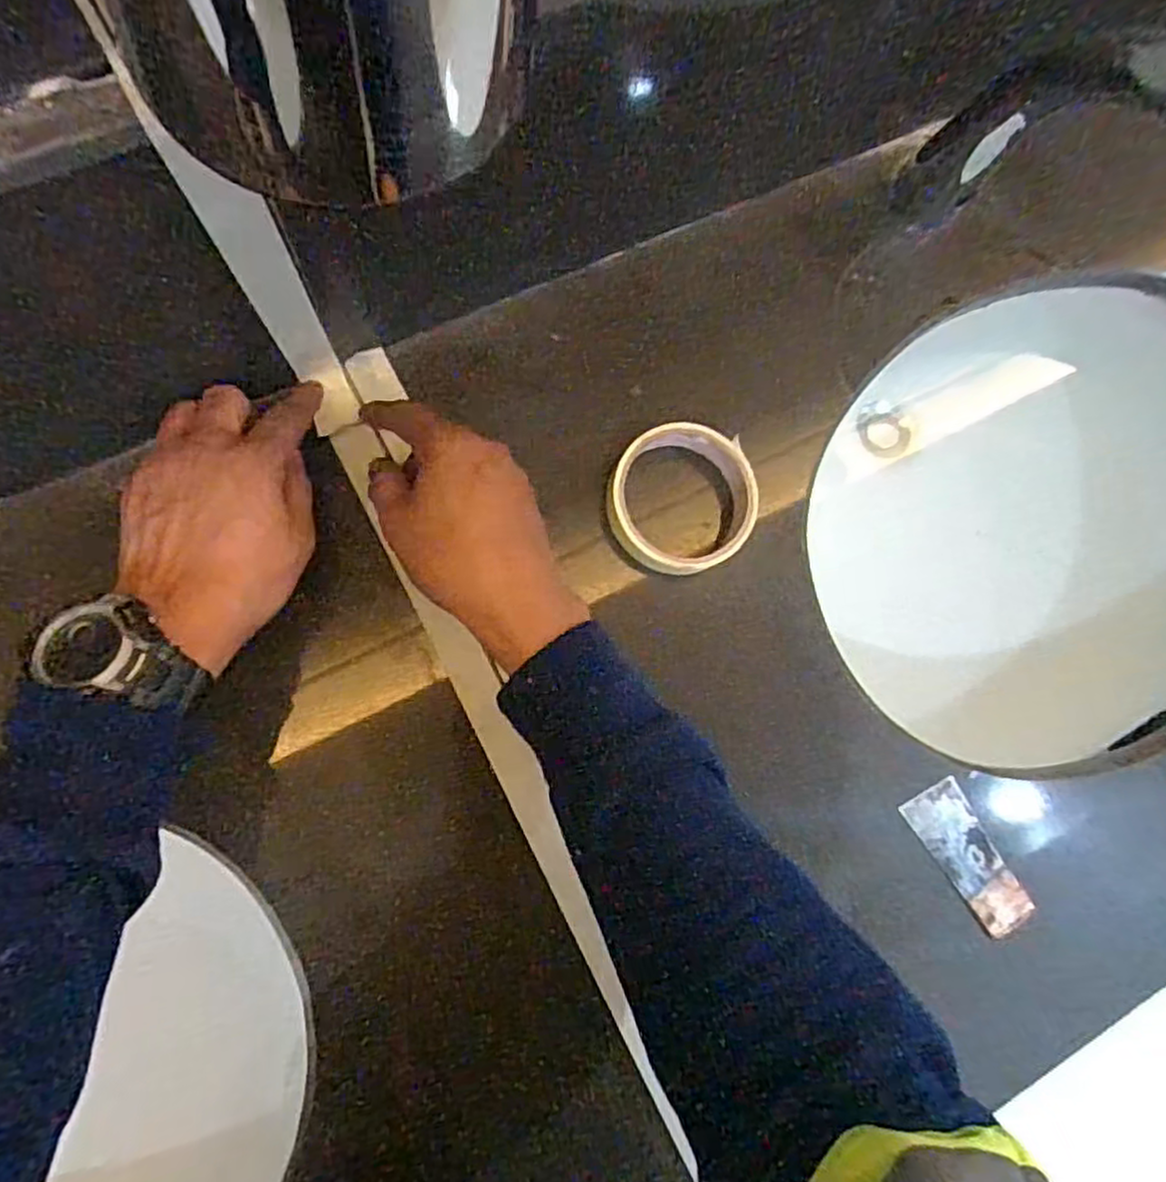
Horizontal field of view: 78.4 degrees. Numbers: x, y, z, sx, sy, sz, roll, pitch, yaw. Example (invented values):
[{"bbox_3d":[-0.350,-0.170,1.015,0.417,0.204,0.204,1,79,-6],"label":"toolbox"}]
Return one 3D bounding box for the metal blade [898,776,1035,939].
[{"bbox_3d":[0.241,0.165,0.443,0.038,0.004,0.094,-34,89,-12],"label":"metal blade"}]

